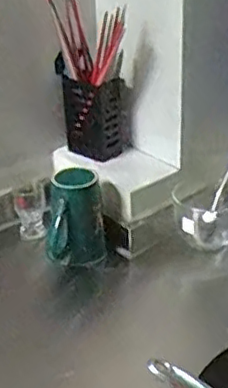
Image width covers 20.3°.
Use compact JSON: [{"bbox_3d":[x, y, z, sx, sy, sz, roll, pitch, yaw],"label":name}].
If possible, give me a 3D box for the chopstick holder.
[{"bbox_3d":[-0.033,-0.135,1.018,0.111,0.134,0.093,0,22,-6],"label":"chopstick holder"}]

